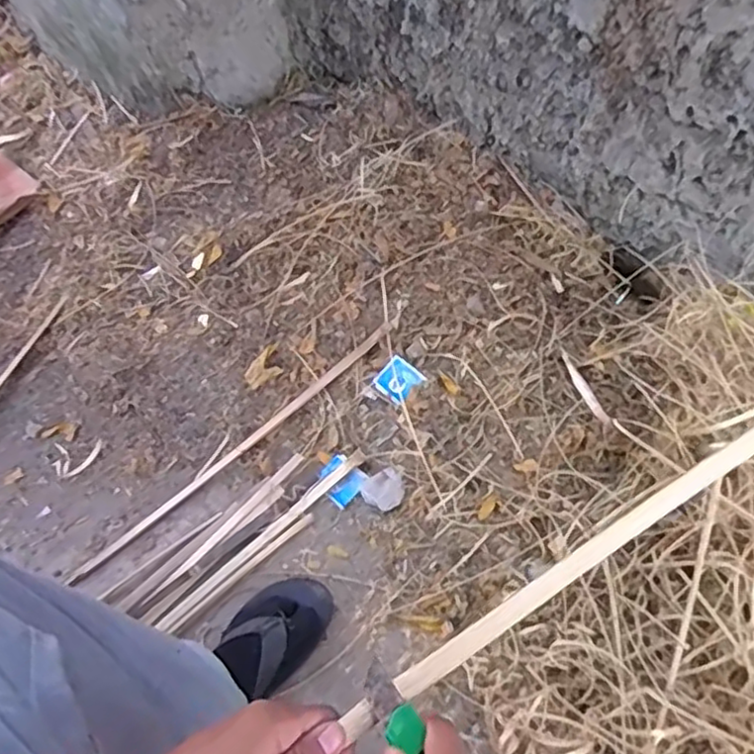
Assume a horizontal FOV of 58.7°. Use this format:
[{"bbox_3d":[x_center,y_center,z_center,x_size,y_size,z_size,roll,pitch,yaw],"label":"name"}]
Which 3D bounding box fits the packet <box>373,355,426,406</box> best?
[{"bbox_3d":[0.032,0.005,1.002,0.058,0.004,0.059,40,83,19],"label":"packet"}]

